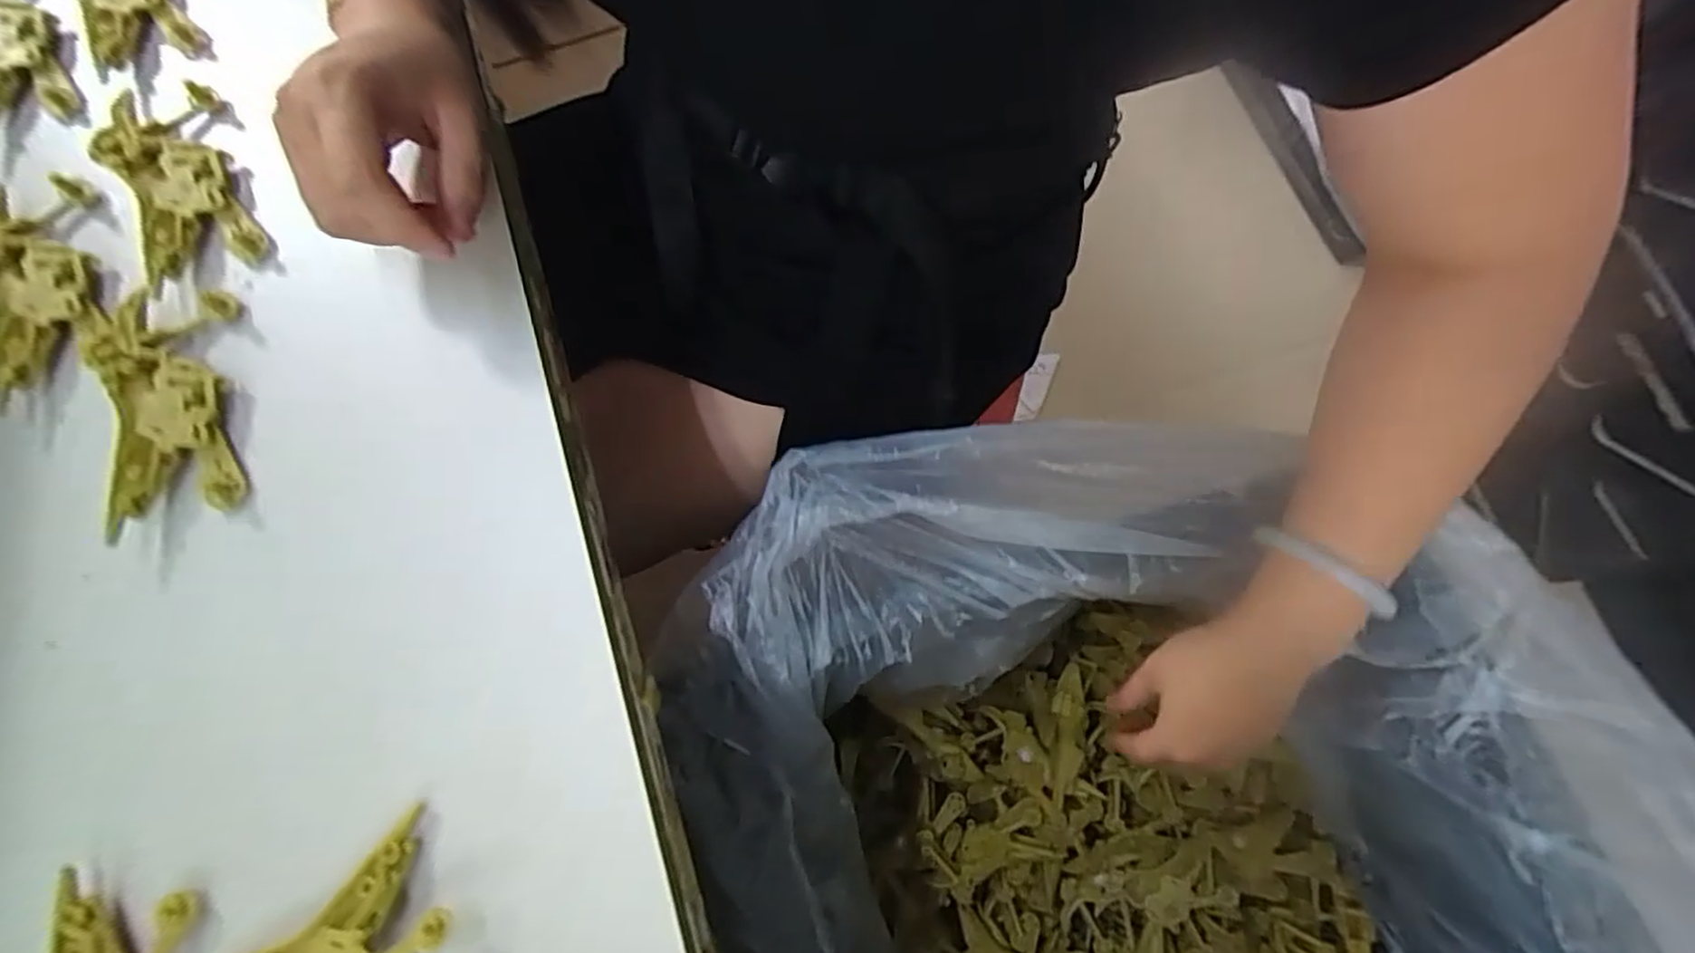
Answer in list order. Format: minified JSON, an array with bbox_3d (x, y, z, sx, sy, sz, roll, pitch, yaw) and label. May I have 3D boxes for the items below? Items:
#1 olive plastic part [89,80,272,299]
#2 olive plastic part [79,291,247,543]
[{"bbox_3d":[-0.307,-0.136,0.326,0.047,0.020,0.098,-26,79,-5],"label":"olive plastic part"},{"bbox_3d":[-0.296,-0.031,0.307,0.060,0.019,0.104,-14,78,-2],"label":"olive plastic part"}]

